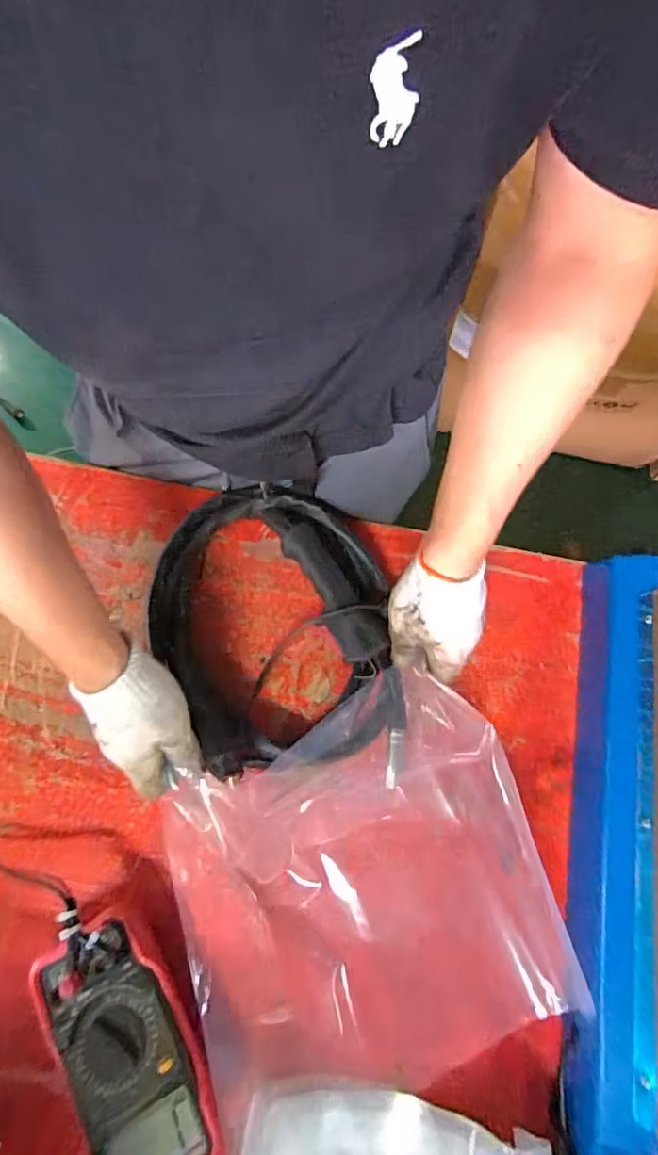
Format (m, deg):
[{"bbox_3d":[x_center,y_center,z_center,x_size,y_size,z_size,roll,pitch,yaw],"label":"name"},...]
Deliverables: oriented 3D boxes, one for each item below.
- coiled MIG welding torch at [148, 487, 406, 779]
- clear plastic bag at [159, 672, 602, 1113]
[{"bbox_3d":[-0.052,0.042,0.537,0.238,0.050,0.272,-9,72,-4],"label":"coiled MIG welding torch"},{"bbox_3d":[0.026,0.270,0.482,0.312,0.043,0.296,-18,73,-6],"label":"clear plastic bag"}]

